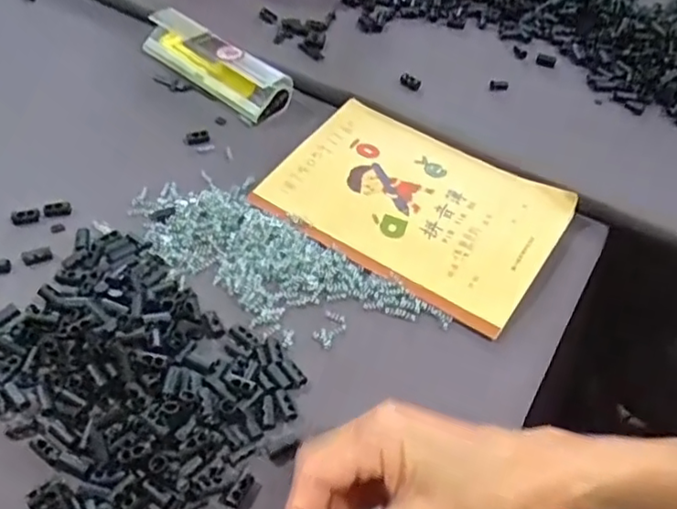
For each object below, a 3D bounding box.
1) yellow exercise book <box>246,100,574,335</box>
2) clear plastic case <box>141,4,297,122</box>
[{"bbox_3d":[0.057,-0.043,0.476,0.206,0.007,0.143,28,54,20],"label":"yellow exercise book"},{"bbox_3d":[-0.109,-0.172,0.560,0.151,0.032,0.042,35,57,24],"label":"clear plastic case"}]

